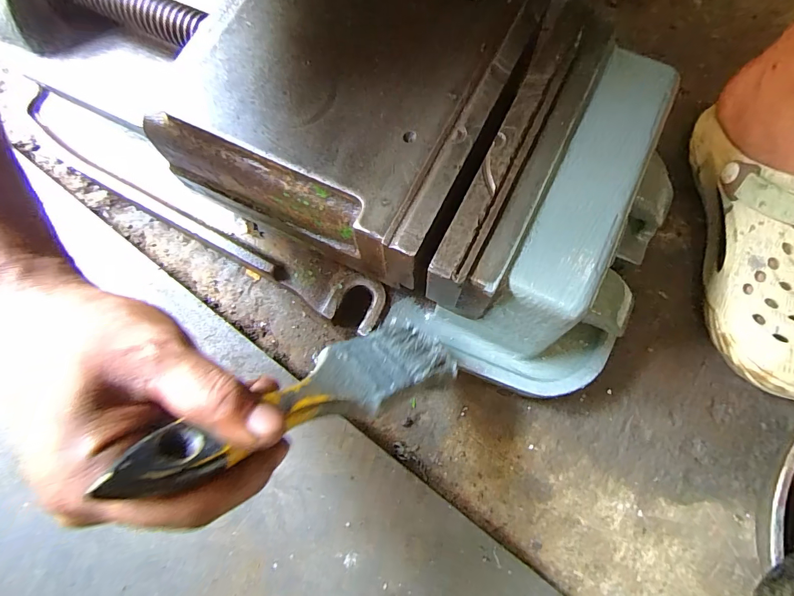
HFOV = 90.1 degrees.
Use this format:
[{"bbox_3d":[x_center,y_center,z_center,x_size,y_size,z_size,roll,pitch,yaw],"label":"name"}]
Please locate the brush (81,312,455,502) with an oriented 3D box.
[{"bbox_3d":[-0.032,0.044,0.196,0.015,0.188,0.046,-44,73,32],"label":"brush"}]

